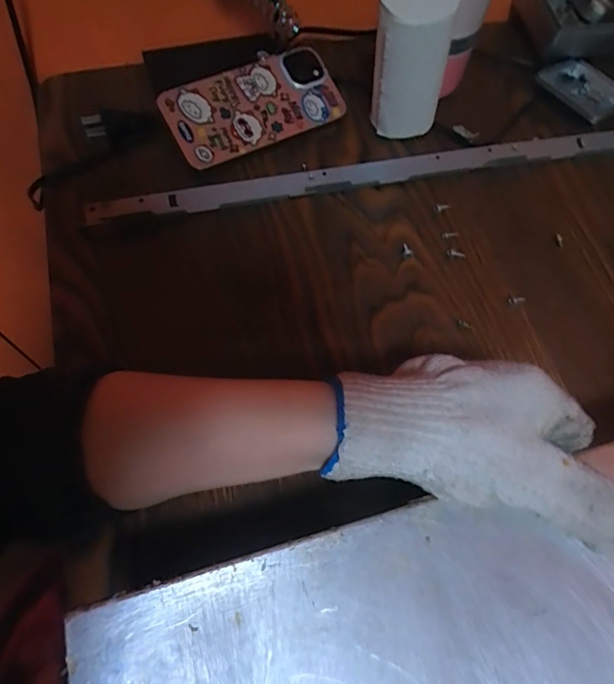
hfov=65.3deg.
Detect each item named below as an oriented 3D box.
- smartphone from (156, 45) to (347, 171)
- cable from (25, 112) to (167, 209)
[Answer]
[{"bbox_3d":[-0.040,-0.187,0.379,0.136,0.008,0.065,-27,100,-16],"label":"smartphone"},{"bbox_3d":[-0.167,-0.151,0.373,0.113,0.018,0.056,-31,68,1],"label":"cable"}]

